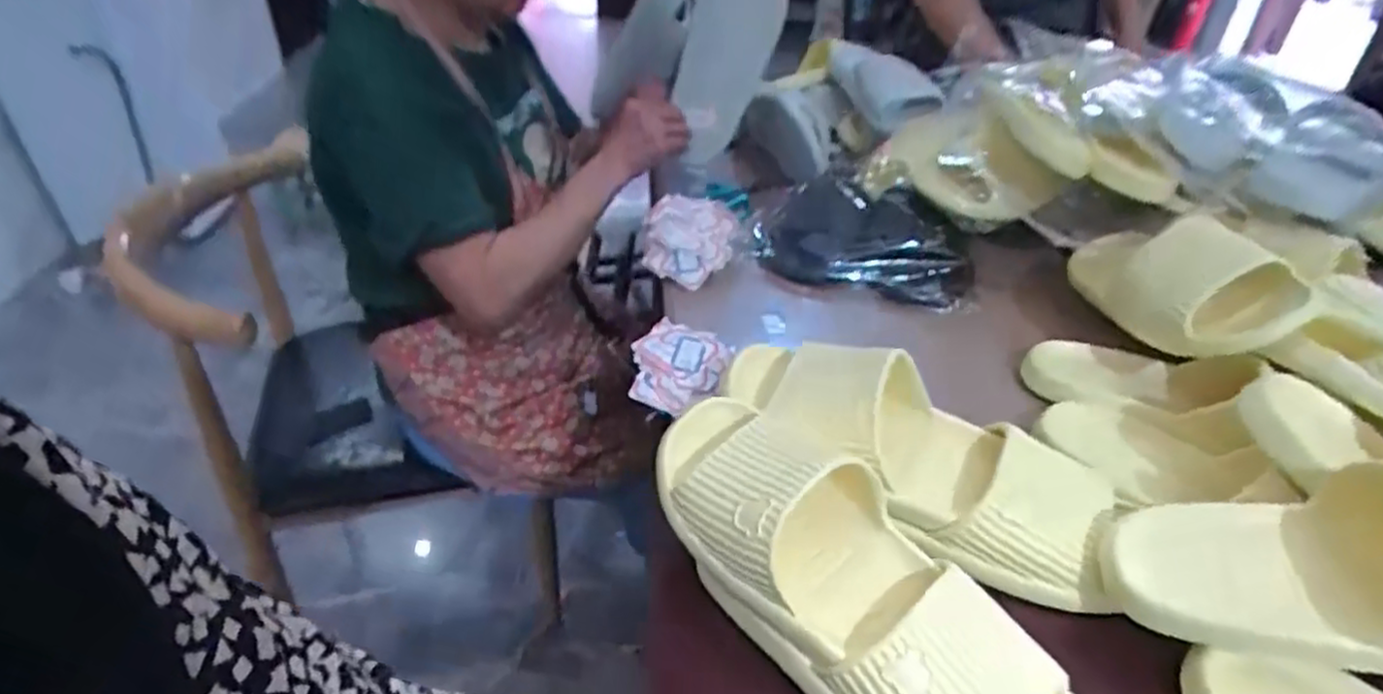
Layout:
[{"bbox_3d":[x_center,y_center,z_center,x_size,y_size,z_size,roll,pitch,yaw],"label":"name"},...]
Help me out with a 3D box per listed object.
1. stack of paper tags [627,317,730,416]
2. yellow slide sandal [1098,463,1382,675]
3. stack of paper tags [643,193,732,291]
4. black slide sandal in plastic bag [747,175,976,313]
[{"bbox_3d":[-0.012,0.017,0.659,0.082,0.020,0.098,17,54,11],"label":"stack of paper tags"},{"bbox_3d":[0.366,0.120,0.404,0.254,0.069,0.100,-7,32,21],"label":"yellow slide sandal"},{"bbox_3d":[-0.006,-0.121,0.833,0.104,0.062,0.112,3,36,4],"label":"stack of paper tags"},{"bbox_3d":[0.205,-0.128,0.851,0.241,0.070,0.177,18,39,23],"label":"black slide sandal in plastic bag"}]

